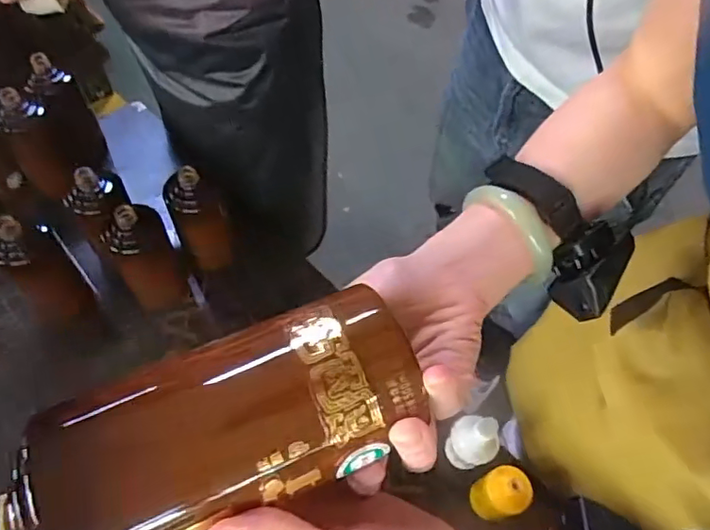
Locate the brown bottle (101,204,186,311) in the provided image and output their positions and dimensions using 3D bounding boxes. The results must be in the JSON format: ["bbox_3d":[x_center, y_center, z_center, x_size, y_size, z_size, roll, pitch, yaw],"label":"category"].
[{"bbox_3d":[-0.304,-0.011,0.790,0.083,0.181,0.085,-23,63,-17],"label":"brown bottle"}]

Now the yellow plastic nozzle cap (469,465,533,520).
[{"bbox_3d":[0.172,0.268,0.644,0.060,0.051,0.053,-18,62,-15],"label":"yellow plastic nozzle cap"}]

